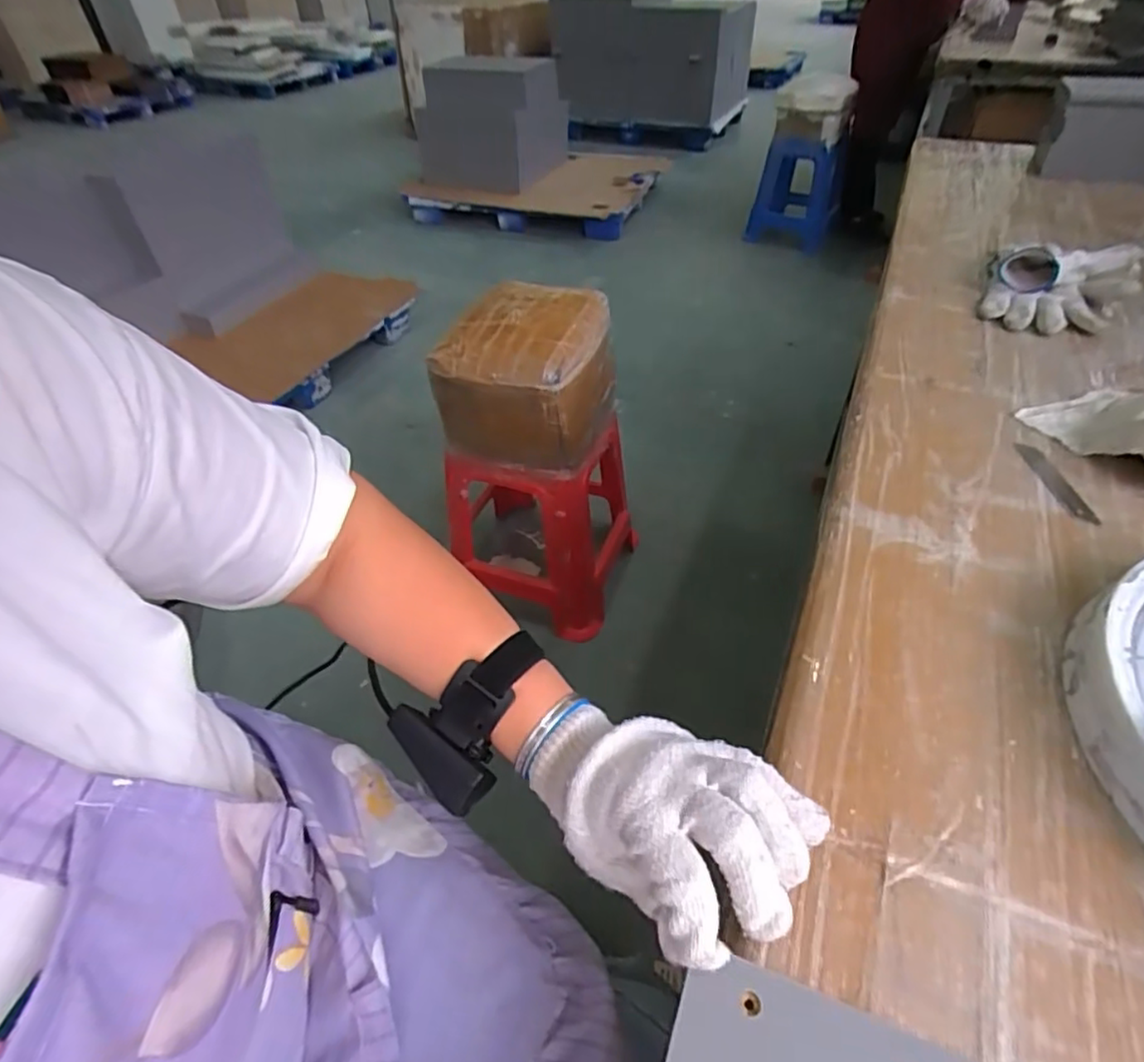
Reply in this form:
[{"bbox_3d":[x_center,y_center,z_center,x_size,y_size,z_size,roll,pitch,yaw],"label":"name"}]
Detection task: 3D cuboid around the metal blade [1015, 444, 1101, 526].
[{"bbox_3d":[0.397,-0.039,0.517,0.019,0.004,0.101,-4,43,2],"label":"metal blade"}]

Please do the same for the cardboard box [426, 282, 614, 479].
[{"bbox_3d":[-0.075,-0.280,1.154,0.267,0.225,0.272,10,45,14],"label":"cardboard box"}]

